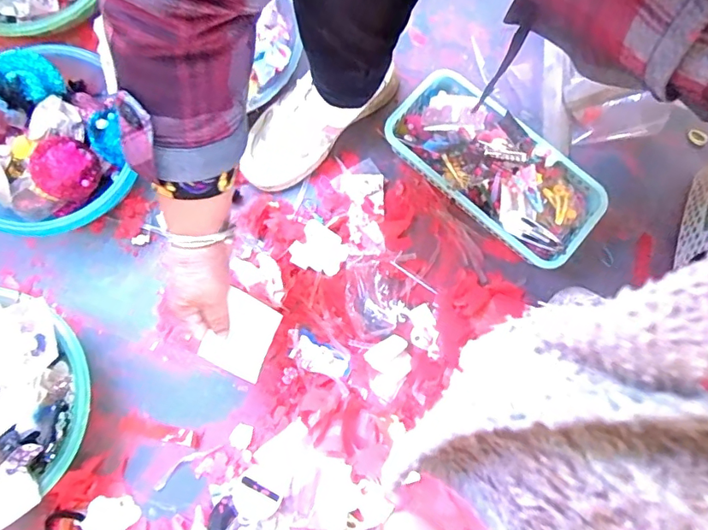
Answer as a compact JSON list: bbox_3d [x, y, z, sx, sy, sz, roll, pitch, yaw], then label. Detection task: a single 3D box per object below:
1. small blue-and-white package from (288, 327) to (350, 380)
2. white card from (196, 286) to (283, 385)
[{"bbox_3d":[-0.040,0.108,0.577,0.073,0.013,0.037,28,78,20],"label":"small blue-and-white package"},{"bbox_3d":[-0.113,0.070,0.503,0.067,0.004,0.077,35,64,-27],"label":"white card"}]

